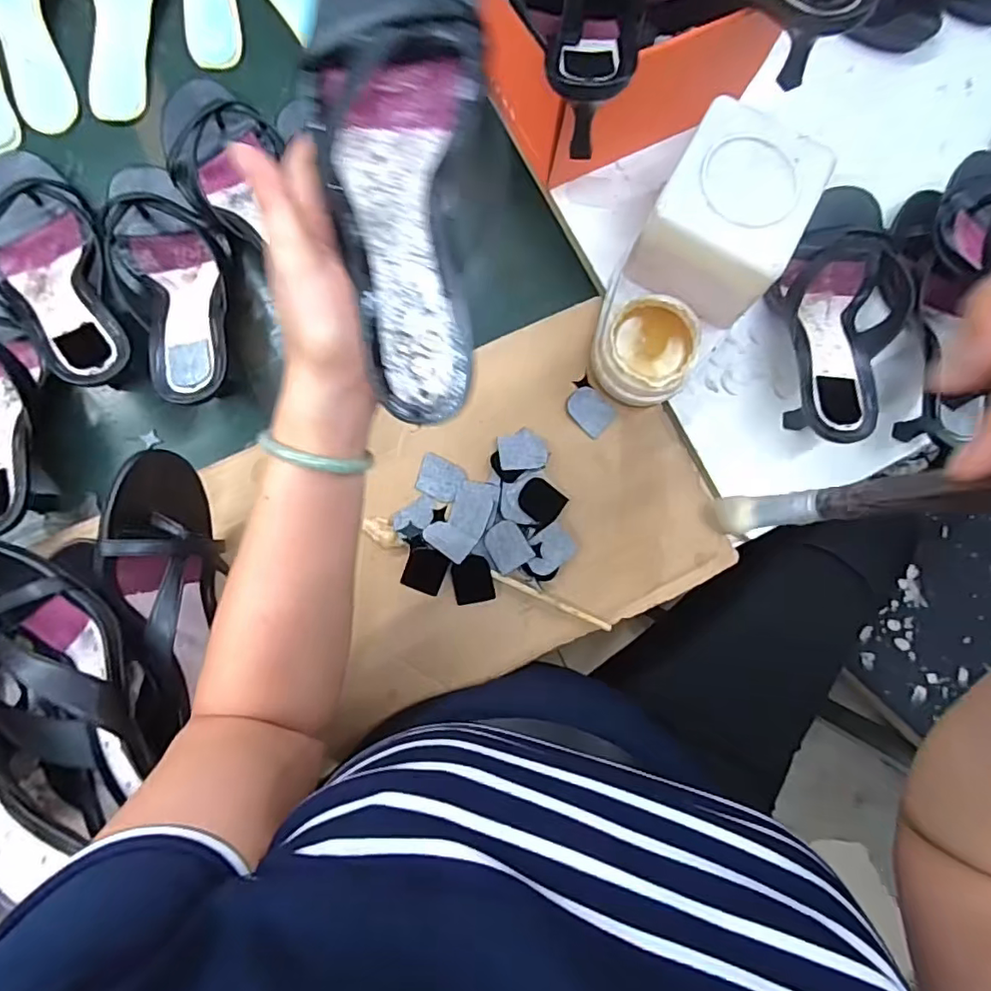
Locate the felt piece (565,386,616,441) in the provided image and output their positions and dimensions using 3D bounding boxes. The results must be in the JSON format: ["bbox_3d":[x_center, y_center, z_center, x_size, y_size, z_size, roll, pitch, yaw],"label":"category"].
[{"bbox_3d":[0.078,-0.070,0.468,0.038,0.004,0.032,43,78,3],"label":"felt piece"}]

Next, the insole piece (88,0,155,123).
[{"bbox_3d":[-0.343,-0.435,0.523,0.078,0.011,0.180,-11,83,-6],"label":"insole piece"}]

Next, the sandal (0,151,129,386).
[{"bbox_3d":[-0.360,-0.183,0.457,0.089,0.052,0.245,-27,82,-4],"label":"sandal"}]

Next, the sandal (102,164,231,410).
[{"bbox_3d":[-0.263,-0.175,0.459,0.087,0.051,0.240,-23,69,-4],"label":"sandal"}]

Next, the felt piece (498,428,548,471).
[{"bbox_3d":[0.022,-0.037,0.451,0.040,0.004,0.036,-4,64,-12],"label":"felt piece"}]

